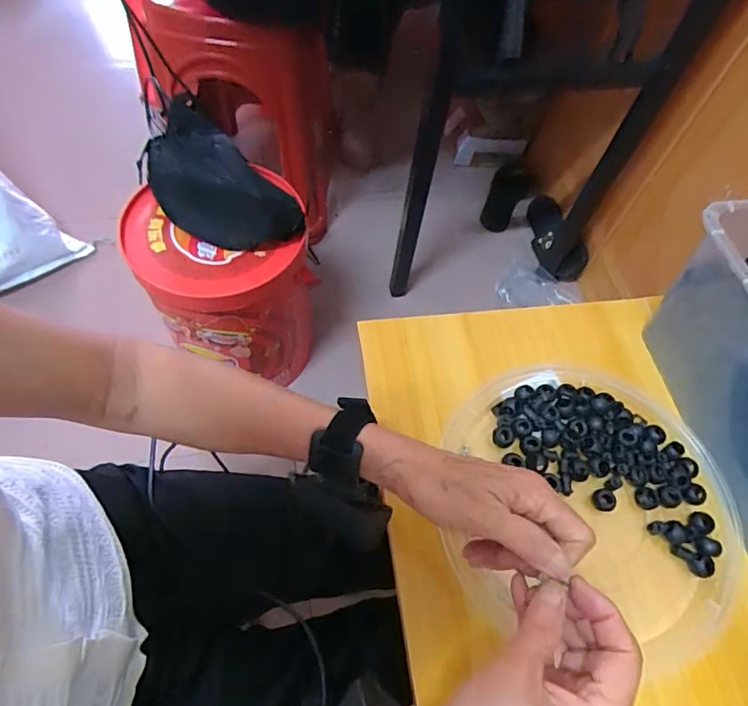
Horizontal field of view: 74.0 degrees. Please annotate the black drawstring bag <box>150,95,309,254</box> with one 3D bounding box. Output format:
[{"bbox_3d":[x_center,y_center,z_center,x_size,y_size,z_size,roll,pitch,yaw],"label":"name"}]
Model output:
[{"bbox_3d":[-0.239,-0.243,0.704,0.118,0.091,0.287,-38,71,-22],"label":"black drawstring bag"}]

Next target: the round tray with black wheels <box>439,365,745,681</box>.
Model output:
[{"bbox_3d":[0.174,0.116,0.402,0.232,0.027,0.217,2,61,-3],"label":"round tray with black wheels"}]

